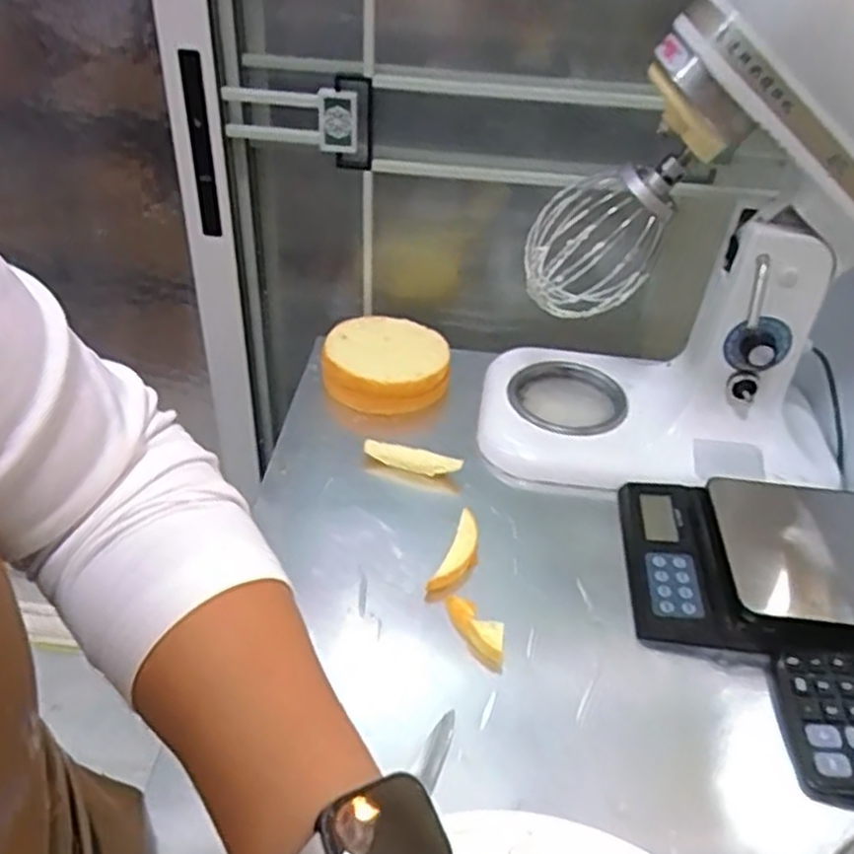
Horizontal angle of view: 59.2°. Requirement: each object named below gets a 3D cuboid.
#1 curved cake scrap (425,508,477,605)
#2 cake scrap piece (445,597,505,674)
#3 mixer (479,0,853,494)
[{"bbox_3d":[0.028,0.119,0.672,0.028,0.026,0.092,17,41,16],"label":"curved cake scrap"},{"bbox_3d":[0.043,0.168,0.623,0.026,0.027,0.075,-17,43,-24],"label":"cake scrap piece"},{"bbox_3d":[0.278,-0.165,0.706,0.395,0.458,0.226,9,39,6],"label":"mixer"}]

